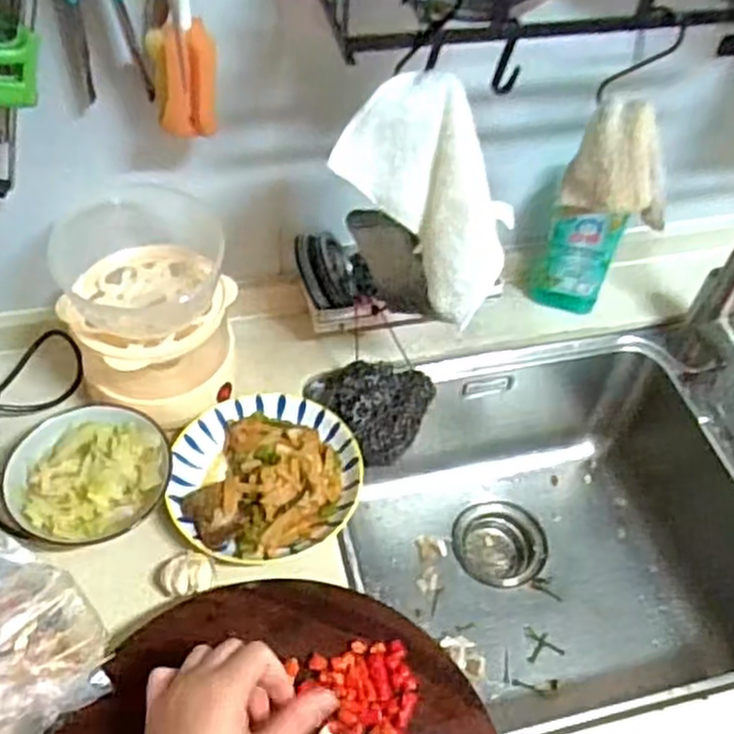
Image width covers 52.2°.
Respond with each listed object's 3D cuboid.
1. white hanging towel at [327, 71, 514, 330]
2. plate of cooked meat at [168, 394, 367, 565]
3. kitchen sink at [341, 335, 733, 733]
[{"bbox_3d":[0.047,-0.123,0.537,0.121,0.141,0.072,31,57,21],"label":"white hanging towel"},{"bbox_3d":[-0.092,0.092,0.679,0.167,0.038,0.163,0,52,0],"label":"plate of cooked meat"},{"bbox_3d":[0.341,0.169,0.857,0.726,0.231,0.405,-9,52,-8],"label":"kitchen sink"}]

